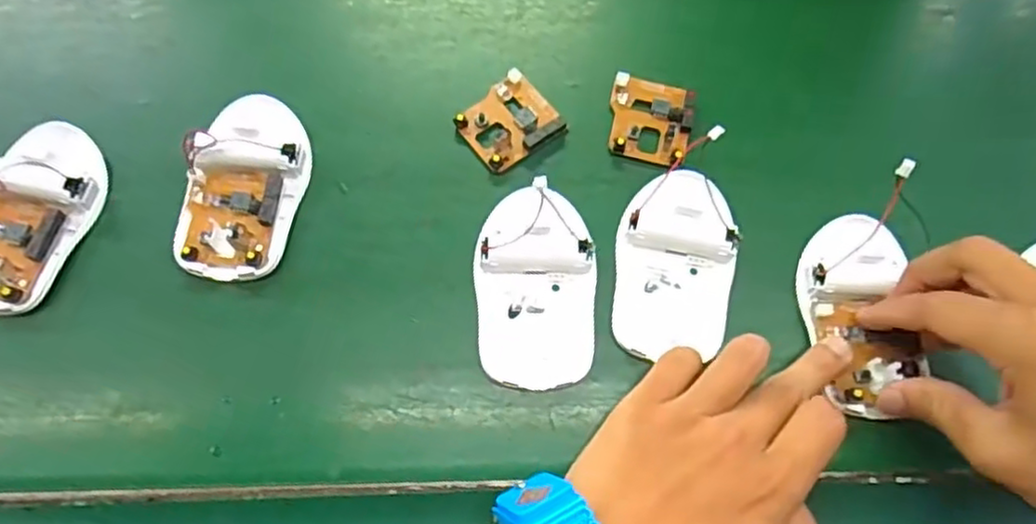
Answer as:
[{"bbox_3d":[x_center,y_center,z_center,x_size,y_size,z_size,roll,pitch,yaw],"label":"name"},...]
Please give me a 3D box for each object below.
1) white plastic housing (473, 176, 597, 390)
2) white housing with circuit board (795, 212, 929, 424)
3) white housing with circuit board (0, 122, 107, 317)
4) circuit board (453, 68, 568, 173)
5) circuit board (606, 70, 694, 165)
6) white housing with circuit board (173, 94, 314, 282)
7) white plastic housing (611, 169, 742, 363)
[{"bbox_3d":[0.009,0.010,0.331,0.057,0.018,0.096,3,68,-1],"label":"white plastic housing"},{"bbox_3d":[0.165,0.023,0.331,0.049,0.021,0.097,0,71,-2],"label":"white housing with circuit board"},{"bbox_3d":[-0.238,-0.024,0.334,0.051,0.022,0.097,14,68,3],"label":"white housing with circuit board"},{"bbox_3d":[-0.006,-0.075,0.372,0.049,0.010,0.045,-34,73,-15],"label":"circuit board"},{"bbox_3d":[0.071,-0.077,0.375,0.044,0.010,0.048,13,68,3],"label":"circuit board"},{"bbox_3d":[-0.137,-0.040,0.346,0.054,0.020,0.099,6,68,0],"label":"white housing with circuit board"},{"bbox_3d":[0.078,0.001,0.336,0.057,0.019,0.089,11,68,2],"label":"white plastic housing"}]

